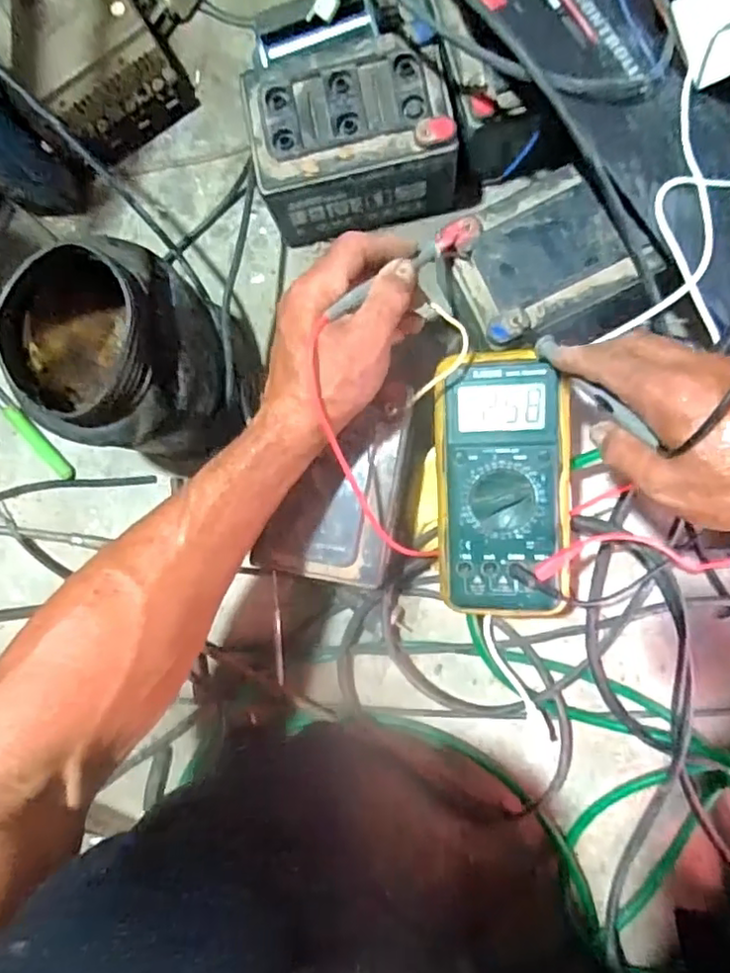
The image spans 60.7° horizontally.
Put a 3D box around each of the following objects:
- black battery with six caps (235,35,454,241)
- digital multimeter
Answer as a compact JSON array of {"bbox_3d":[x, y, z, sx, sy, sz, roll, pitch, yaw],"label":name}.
[{"bbox_3d":[-0.008,-0.272,0.503,0.146,0.096,0.104,-12,87,7],"label":"black battery with six caps"},{"bbox_3d":[0.099,0.001,0.445,0.092,0.038,0.182,-1,88,8],"label":"digital multimeter"}]

